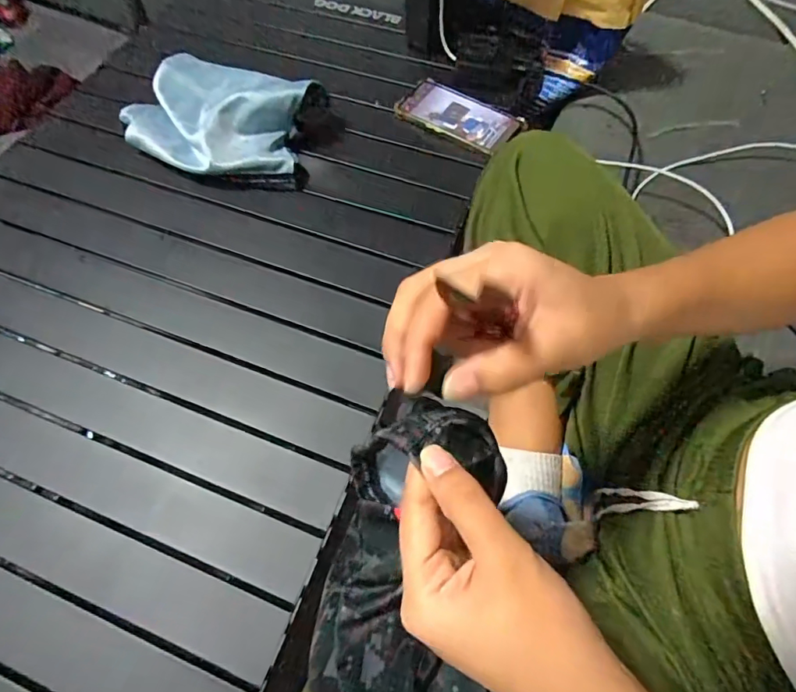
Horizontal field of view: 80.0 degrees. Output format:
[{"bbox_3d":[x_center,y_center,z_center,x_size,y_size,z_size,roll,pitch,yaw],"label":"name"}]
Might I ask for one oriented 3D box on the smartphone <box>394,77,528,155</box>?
[{"bbox_3d":[0.081,-0.309,0.635,0.163,0.009,0.081,28,72,15],"label":"smartphone"}]

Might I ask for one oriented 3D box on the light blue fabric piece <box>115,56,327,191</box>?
[{"bbox_3d":[-0.216,-0.293,0.599,0.248,0.077,0.183,26,66,13],"label":"light blue fabric piece"}]

